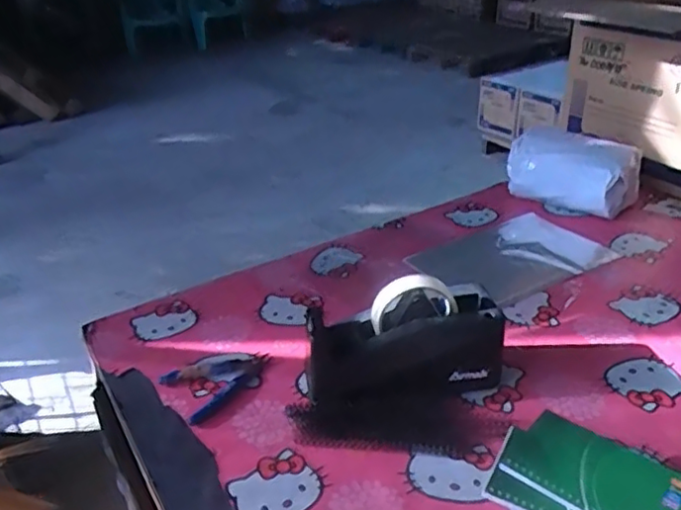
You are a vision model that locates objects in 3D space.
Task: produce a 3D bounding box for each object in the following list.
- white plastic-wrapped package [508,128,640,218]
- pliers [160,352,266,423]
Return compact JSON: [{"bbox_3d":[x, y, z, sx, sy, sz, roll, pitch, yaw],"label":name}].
[{"bbox_3d":[0.369,-0.130,1.010,0.189,0.111,0.078,21,36,35],"label":"white plastic-wrapped package"},{"bbox_3d":[-0.125,0.135,0.681,0.113,0.008,0.083,-21,34,-30],"label":"pliers"}]

